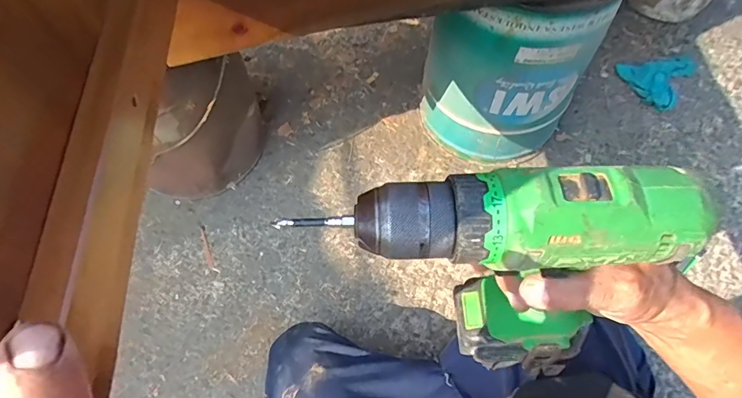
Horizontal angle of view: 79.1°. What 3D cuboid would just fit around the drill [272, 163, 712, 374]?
[{"bbox_3d":[0.065,0.055,0.287,0.188,0.190,0.065,0,62,-1],"label":"drill"}]

